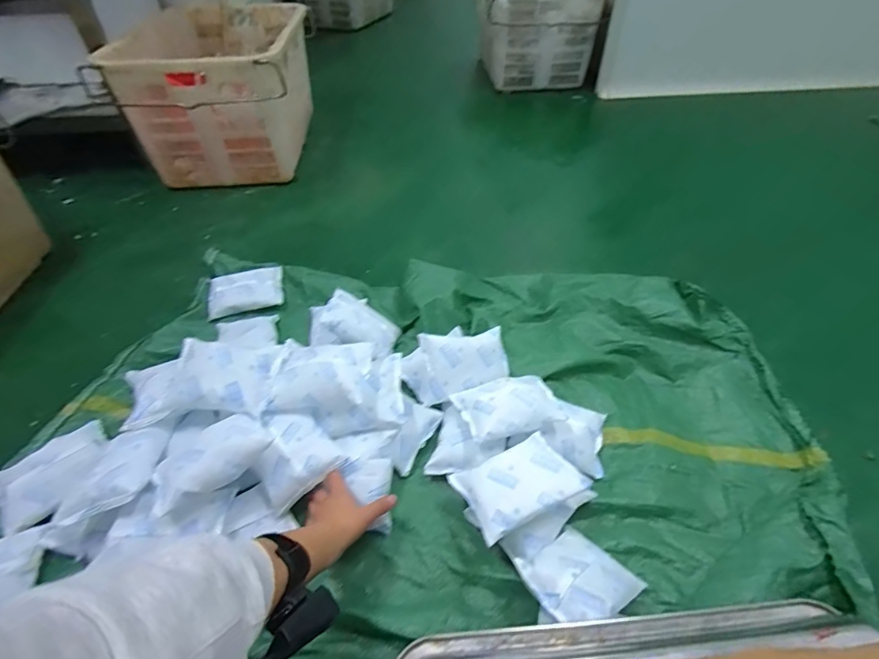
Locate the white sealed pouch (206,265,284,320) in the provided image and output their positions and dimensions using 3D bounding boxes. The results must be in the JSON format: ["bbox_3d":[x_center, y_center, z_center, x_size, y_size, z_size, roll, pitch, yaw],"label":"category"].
[{"bbox_3d":[-0.413,-0.079,0.966,0.149,0.025,0.102,-11,62,-20],"label":"white sealed pouch"}]

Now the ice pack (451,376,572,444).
[{"bbox_3d":[0.108,0.114,0.697,0.149,0.042,0.101,-13,47,-11],"label":"ice pack"}]

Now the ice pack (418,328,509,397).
[{"bbox_3d":[0.049,0.057,0.746,0.144,0.114,0.041,-10,2,-19],"label":"ice pack"}]

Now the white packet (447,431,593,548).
[{"bbox_3d":[0.106,0.205,0.607,0.151,0.038,0.105,-19,49,-19],"label":"white packet"}]

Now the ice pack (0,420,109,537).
[{"bbox_3d":[-0.570,0.207,0.662,0.100,0.040,0.154,28,51,23],"label":"ice pack"}]

